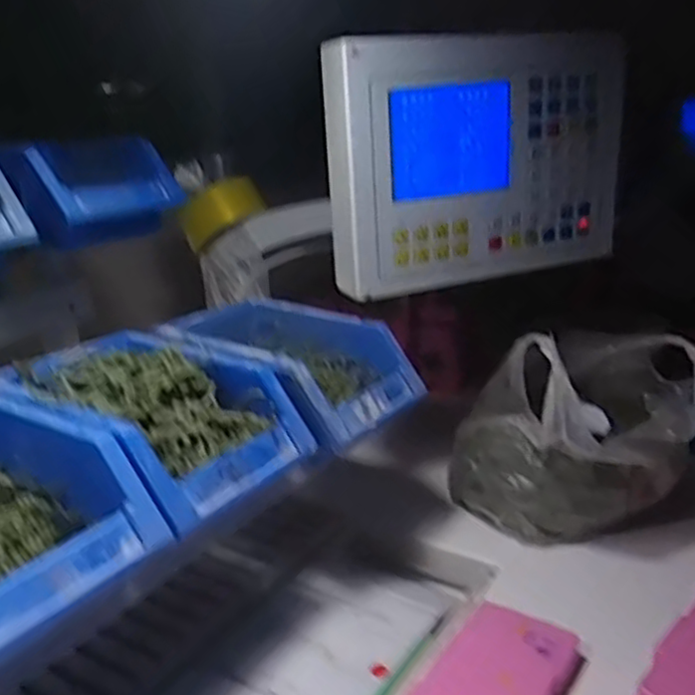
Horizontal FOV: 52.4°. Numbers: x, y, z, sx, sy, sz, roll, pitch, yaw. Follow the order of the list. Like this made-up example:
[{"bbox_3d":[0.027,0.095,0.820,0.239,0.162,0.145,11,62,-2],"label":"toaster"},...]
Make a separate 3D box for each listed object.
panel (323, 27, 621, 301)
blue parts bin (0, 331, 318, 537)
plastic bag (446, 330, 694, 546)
[{"bbox_3d":[0.108,-0.151,0.577,0.247,0.182,0.061,-10,21,-20],"label":"panel"},{"bbox_3d":[-0.125,0.043,0.454,0.172,0.076,0.130,9,22,30],"label":"blue parts bin"},{"bbox_3d":[0.211,0.051,0.636,0.186,0.151,0.236,5,19,28],"label":"plastic bag"}]

